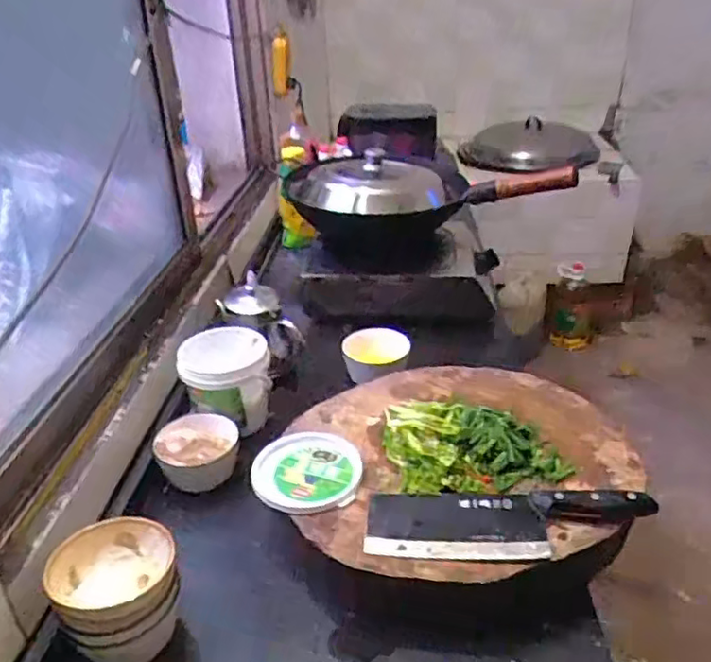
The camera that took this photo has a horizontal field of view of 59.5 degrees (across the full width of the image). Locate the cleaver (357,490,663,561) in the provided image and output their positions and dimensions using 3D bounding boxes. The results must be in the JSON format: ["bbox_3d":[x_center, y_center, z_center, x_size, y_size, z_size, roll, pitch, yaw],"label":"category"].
[{"bbox_3d":[0.156,0.193,0.633,0.285,0.019,0.086,2,30,8],"label":"cleaver"}]

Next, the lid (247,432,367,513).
[{"bbox_3d":[-0.056,0.160,0.720,0.124,0.012,0.123,-2,29,1],"label":"lid"}]

